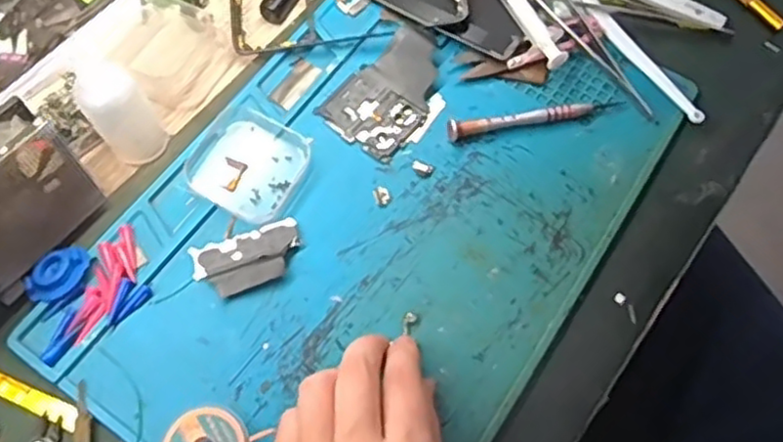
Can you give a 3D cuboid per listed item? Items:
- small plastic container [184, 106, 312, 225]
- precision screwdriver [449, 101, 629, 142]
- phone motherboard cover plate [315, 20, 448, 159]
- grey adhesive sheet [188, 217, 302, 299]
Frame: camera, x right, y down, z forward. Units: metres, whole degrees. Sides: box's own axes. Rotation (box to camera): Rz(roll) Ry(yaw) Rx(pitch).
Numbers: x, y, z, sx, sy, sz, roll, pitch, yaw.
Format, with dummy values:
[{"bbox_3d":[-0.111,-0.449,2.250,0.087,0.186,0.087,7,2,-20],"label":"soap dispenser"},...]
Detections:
[{"bbox_3d":[-0.088,-0.036,0.421,0.066,0.013,0.065,24,68,10],"label":"small plastic container"},{"bbox_3d":[0.091,-0.069,0.437,0.114,0.012,0.014,-11,67,-5],"label":"precision screwdriver"},{"bbox_3d":[0.002,-0.083,0.443,0.062,0.007,0.088,39,72,15],"label":"phone motherboard cover plate"},{"bbox_3d":[-0.082,0.022,0.397,0.062,0.005,0.036,-18,68,-8],"label":"grey adhesive sheet"}]

